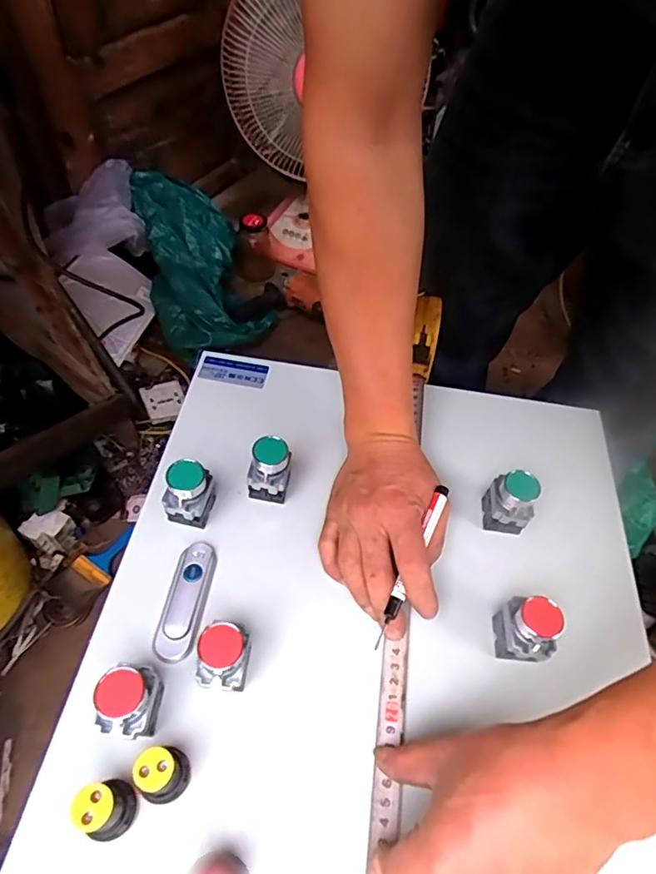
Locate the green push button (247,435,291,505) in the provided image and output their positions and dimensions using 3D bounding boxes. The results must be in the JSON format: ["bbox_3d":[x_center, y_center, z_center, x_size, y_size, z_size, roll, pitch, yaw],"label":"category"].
[{"bbox_3d":[-0.047,0.029,0.426,0.031,0.061,0.029,16,54,9],"label":"green push button"}]

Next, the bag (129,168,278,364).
[{"bbox_3d":[-0.278,-0.393,1.174,0.242,0.113,0.433,-16,81,-15],"label":"bag"}]

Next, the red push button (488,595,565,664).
[{"bbox_3d":[0.139,0.133,0.372,0.028,0.063,0.040,4,53,0],"label":"red push button"}]

